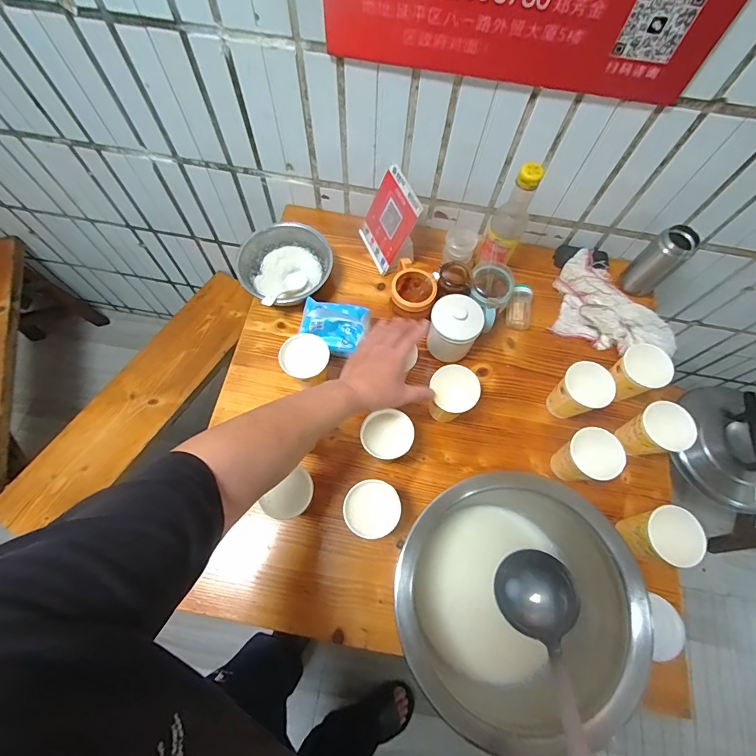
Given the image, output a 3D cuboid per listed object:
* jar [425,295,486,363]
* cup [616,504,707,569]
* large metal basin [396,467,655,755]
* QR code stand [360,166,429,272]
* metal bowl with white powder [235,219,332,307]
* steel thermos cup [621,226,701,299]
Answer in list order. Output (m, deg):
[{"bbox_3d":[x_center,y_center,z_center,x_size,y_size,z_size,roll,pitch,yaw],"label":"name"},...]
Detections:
[{"bbox_3d":[0.129,-0.083,0.703,0.088,0.102,0.078,24,70,7],"label":"jar"},{"bbox_3d":[0.403,0.233,0.592,0.068,0.113,0.075,5,69,0],"label":"cup"},{"bbox_3d":[0.170,0.279,0.525,0.268,0.135,0.286,1,69,-2],"label":"large metal basin"},{"bbox_3d":[0.022,-0.296,0.773,0.076,0.151,0.136,-22,72,-10],"label":"QR code stand"},{"bbox_3d":[-0.183,-0.220,0.778,0.160,0.080,0.156,1,69,-2],"label":"metal bowl with white powder"},{"bbox_3d":[0.523,-0.214,0.758,0.054,0.138,0.068,-38,75,-15],"label":"steel thermos cup"}]

